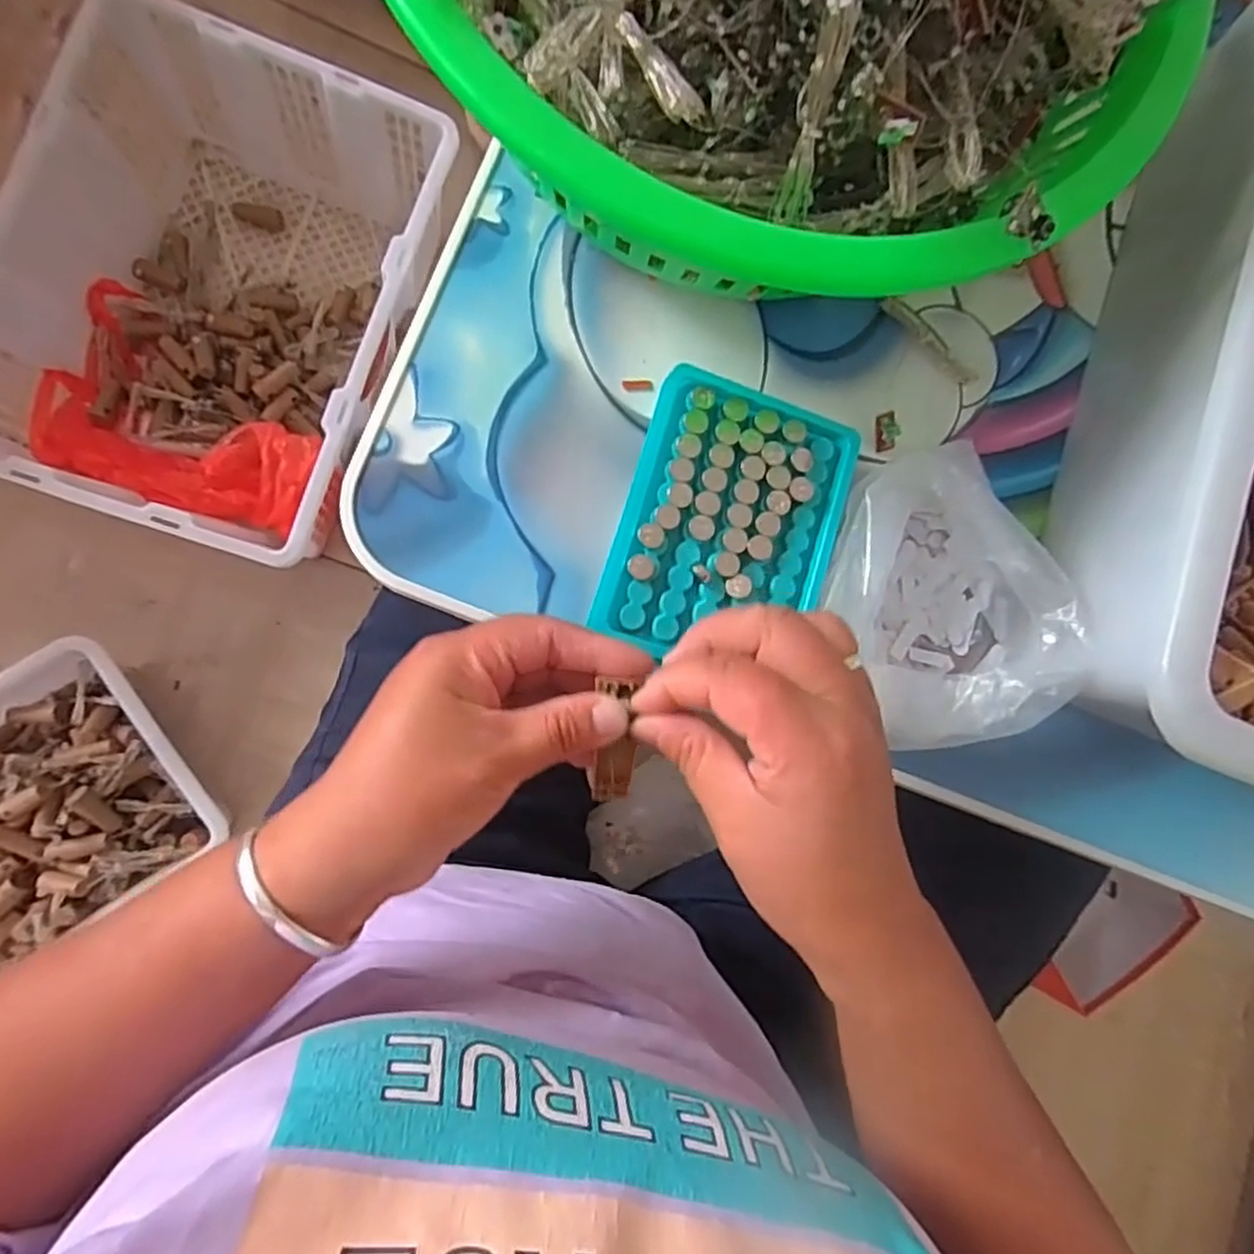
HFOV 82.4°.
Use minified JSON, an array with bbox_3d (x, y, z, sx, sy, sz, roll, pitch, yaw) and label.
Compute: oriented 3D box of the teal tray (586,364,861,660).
[{"bbox_3d":[0.048,-0.047,0.328,0.096,0.016,0.122,18,83,-7],"label":"teal tray"}]

